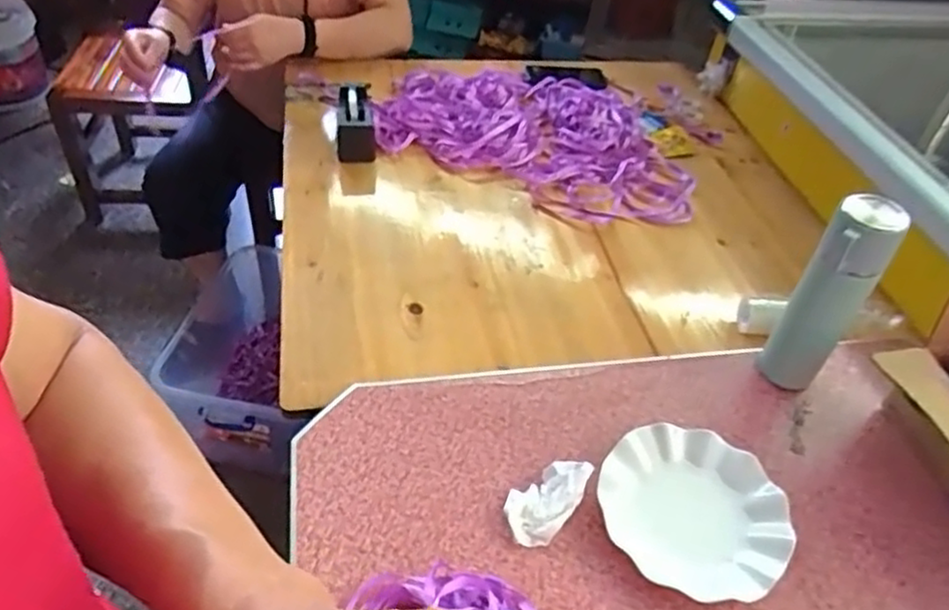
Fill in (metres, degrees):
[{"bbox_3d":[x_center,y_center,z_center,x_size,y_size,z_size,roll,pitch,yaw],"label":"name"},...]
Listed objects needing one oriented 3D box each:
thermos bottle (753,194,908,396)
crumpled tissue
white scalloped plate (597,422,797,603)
[{"bbox_3d":[0.385,-0.002,0.770,0.066,0.257,0.065,32,49,24],"label":"thermos bottle"},{"bbox_3d":[0.071,0.191,0.690,0.057,0.022,0.105,31,49,23],"label":"crumpled tissue"},{"bbox_3d":[0.217,0.203,0.694,0.172,0.025,0.183,4,44,-4],"label":"white scalloped plate"}]

